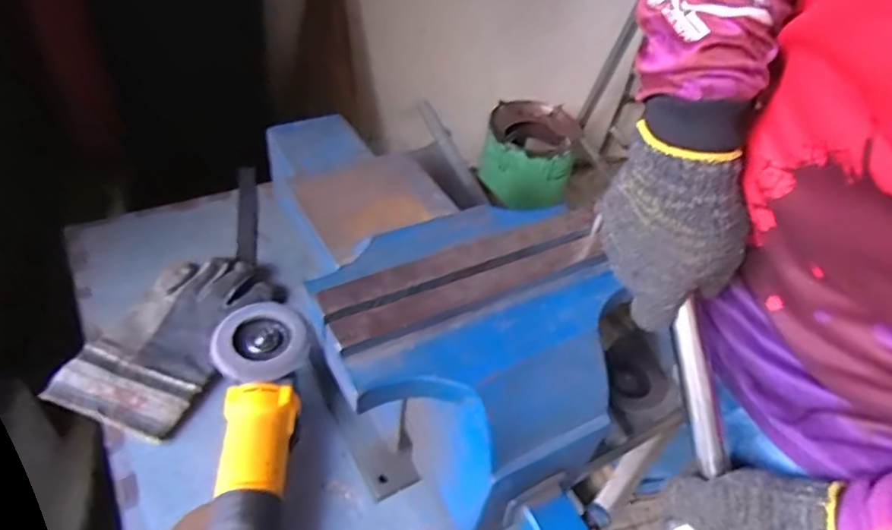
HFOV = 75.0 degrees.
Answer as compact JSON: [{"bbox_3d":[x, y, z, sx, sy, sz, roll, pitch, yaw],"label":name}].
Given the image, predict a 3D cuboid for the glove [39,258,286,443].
[{"bbox_3d":[-0.312,0.081,0.682,0.149,0.054,0.248,20,44,10],"label":"glove"}]

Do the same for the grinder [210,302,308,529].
[{"bbox_3d":[-0.178,0.207,0.526,0.088,0.083,0.373,-1,60,-5],"label":"grinder"}]

